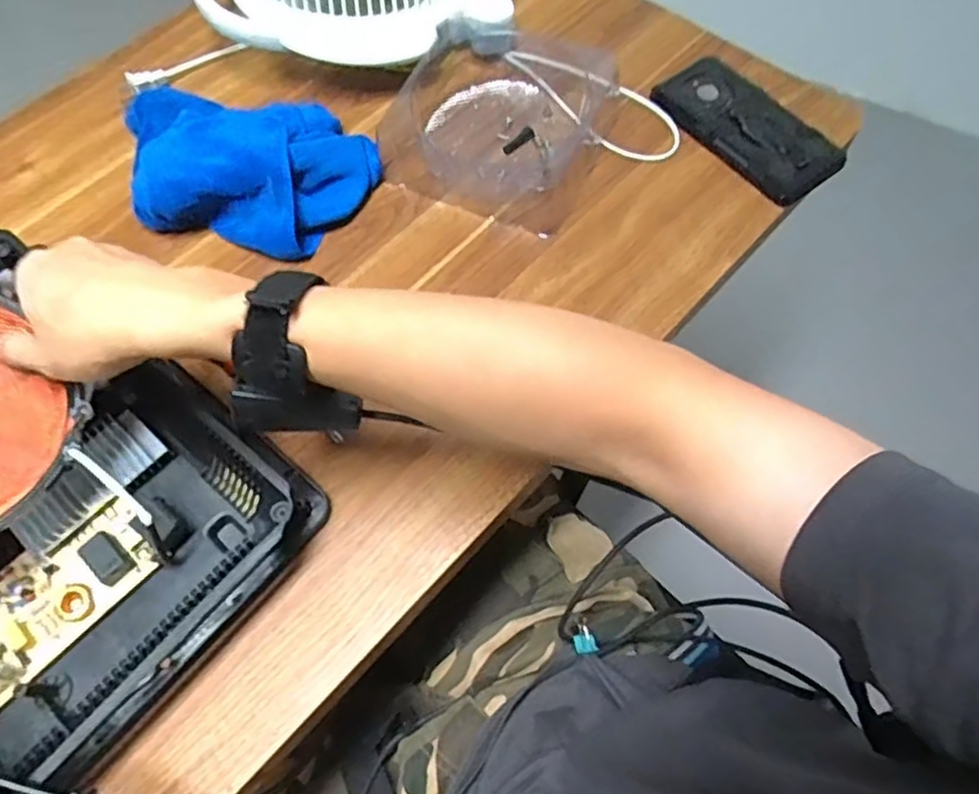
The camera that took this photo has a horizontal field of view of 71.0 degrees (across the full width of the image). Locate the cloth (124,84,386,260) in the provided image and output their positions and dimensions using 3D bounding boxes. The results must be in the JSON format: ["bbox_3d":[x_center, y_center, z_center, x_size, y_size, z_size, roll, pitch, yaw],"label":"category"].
[{"bbox_3d":[-0.208,-0.197,0.566,0.213,0.068,0.140,13,65,8],"label":"cloth"}]

